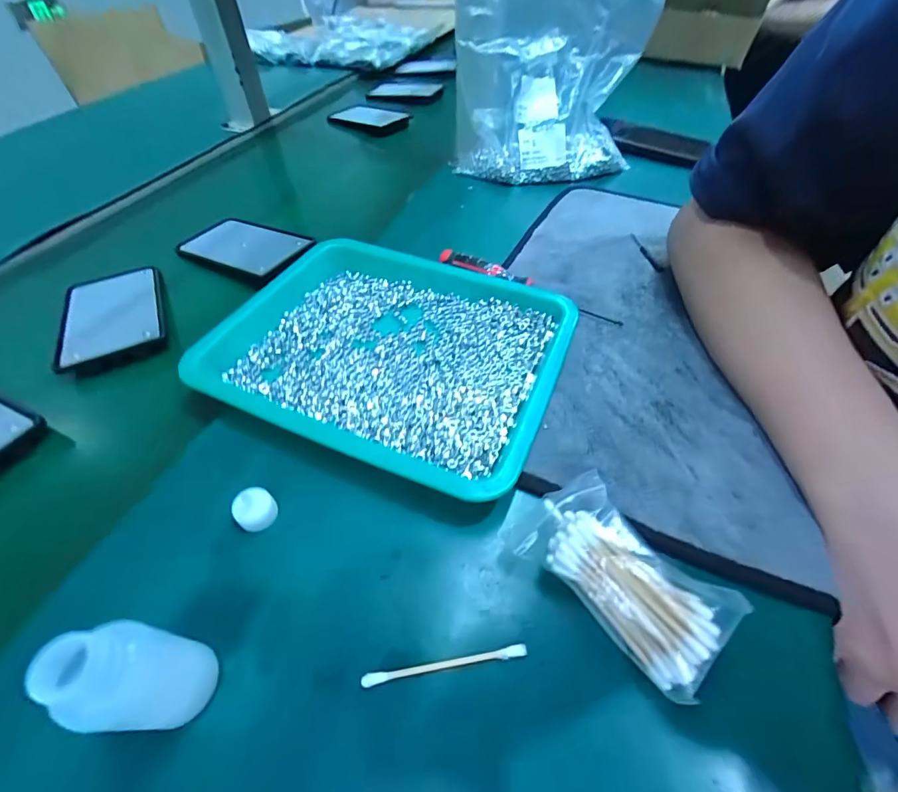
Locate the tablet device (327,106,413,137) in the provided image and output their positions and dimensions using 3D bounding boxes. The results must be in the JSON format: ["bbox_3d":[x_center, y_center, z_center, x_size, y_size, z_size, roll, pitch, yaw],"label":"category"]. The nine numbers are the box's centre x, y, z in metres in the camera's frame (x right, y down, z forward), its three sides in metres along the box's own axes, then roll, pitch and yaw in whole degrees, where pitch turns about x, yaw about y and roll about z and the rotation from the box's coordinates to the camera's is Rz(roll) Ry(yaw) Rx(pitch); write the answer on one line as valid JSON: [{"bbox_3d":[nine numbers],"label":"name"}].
[{"bbox_3d":[-0.126,-0.424,0.626,0.135,0.015,0.080,29,57,25],"label":"tablet device"}]

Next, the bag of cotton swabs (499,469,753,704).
[{"bbox_3d":[0.078,0.076,0.188,0.097,0.026,0.056,38,60,26],"label":"bag of cotton swabs"}]

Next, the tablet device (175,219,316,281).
[{"bbox_3d":[-0.196,-0.145,0.387,0.123,0.006,0.067,23,55,17],"label":"tablet device"}]

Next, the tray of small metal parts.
[{"bbox_3d":[-0.038,-0.032,0.277,0.216,0.035,0.177,15,50,16],"label":"tray of small metal parts"}]

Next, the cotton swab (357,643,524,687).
[{"bbox_3d":[-0.001,0.115,0.175,0.071,0.004,0.004,-7,52,-6],"label":"cotton swab"}]

